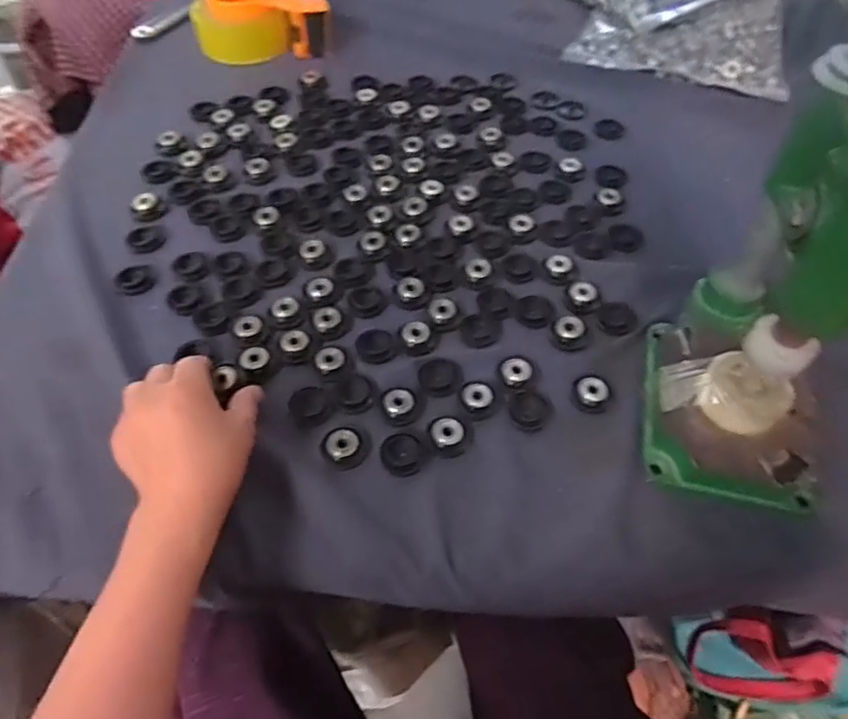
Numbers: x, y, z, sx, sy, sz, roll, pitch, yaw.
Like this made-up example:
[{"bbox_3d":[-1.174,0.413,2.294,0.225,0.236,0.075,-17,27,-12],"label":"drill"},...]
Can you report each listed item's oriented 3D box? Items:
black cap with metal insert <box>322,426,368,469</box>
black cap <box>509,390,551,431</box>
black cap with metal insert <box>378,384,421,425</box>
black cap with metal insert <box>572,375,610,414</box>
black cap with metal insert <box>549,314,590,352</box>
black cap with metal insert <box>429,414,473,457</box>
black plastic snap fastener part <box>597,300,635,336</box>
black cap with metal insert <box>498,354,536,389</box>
[{"bbox_3d":[-0.058,0.061,0.440,0.030,0.009,0.032,1,52,-1],"label":"black cap with metal insert"},{"bbox_3d":[0.082,0.039,0.468,0.029,0.004,0.034,26,56,17],"label":"black cap"},{"bbox_3d":[-0.018,0.033,0.461,0.030,0.006,0.033,-11,53,-10],"label":"black cap with metal insert"},{"bbox_3d":[0.131,0.025,0.472,0.028,0.010,0.030,1,52,-1],"label":"black cap with metal insert"},{"bbox_3d":[0.122,-0.025,0.504,0.029,0.016,0.031,1,52,-1],"label":"black cap with metal insert"},{"bbox_3d":[0.020,0.054,0.448,0.033,0.009,0.031,1,52,-1],"label":"black cap with metal insert"},{"bbox_3d":[0.165,-0.037,0.516,0.031,0.009,0.033,14,53,9],"label":"black plastic snap fastener part"},{"bbox_3d":[0.074,0.009,0.483,0.028,0.008,0.030,1,52,-1],"label":"black cap with metal insert"}]

